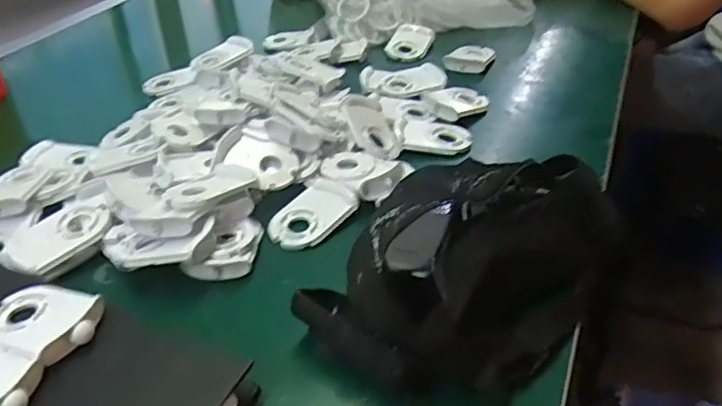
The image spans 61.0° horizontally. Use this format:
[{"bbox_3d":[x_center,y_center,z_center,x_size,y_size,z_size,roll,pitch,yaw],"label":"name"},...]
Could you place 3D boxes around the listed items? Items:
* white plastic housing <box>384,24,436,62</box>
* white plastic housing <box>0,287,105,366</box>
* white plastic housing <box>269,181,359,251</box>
[{"bbox_3d":[0.073,-0.241,0.913,0.069,0.030,0.079,2,36,7],"label":"white plastic housing"},{"bbox_3d":[-0.225,0.080,0.430,0.085,0.017,0.056,13,39,21],"label":"white plastic housing"},{"bbox_3d":[-0.048,0.009,0.567,0.059,0.019,0.080,27,46,35],"label":"white plastic housing"}]

